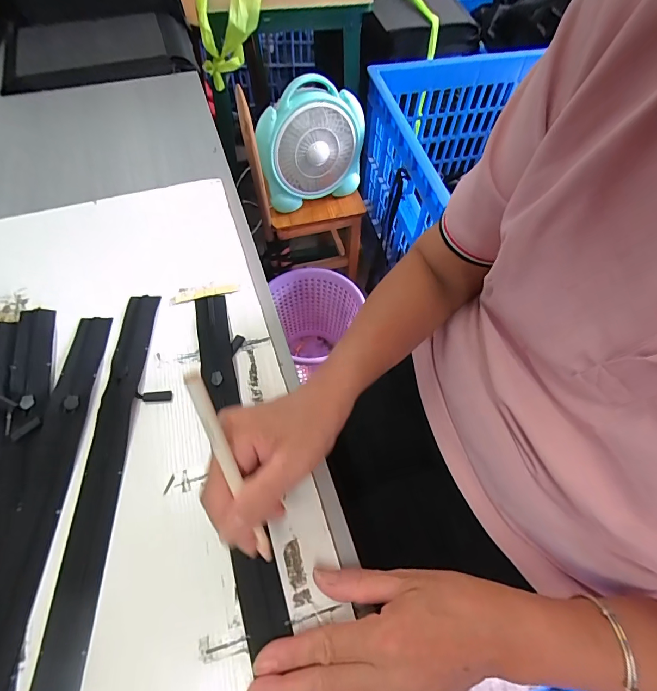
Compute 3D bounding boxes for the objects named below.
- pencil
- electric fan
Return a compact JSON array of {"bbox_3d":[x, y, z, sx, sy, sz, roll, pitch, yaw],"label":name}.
[{"bbox_3d":[-0.060,0.070,0.237,0.010,0.124,0.010,-23,22,-17],"label":"pencil"},{"bbox_3d":[-0.043,-0.437,0.862,0.232,0.257,0.099,-19,49,-12],"label":"electric fan"}]

